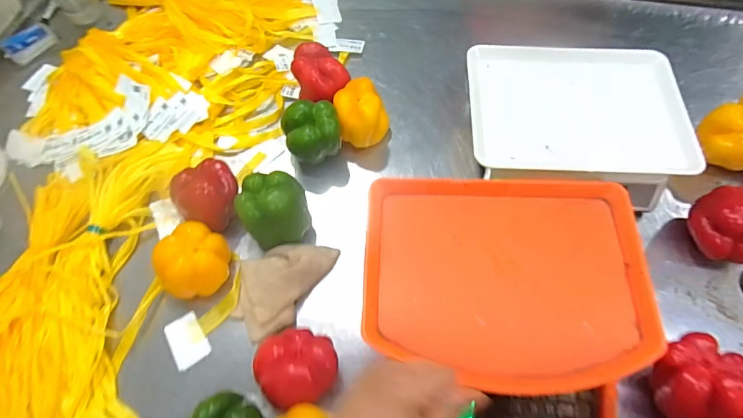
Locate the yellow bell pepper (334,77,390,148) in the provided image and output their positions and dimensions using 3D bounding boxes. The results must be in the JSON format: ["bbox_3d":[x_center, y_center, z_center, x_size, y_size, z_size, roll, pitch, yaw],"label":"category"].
[{"bbox_3d":[-0.013,-0.139,0.648,0.075,0.081,0.070,-5,62,0],"label":"yellow bell pepper"}]

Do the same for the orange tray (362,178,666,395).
[{"bbox_3d":[0.138,0.066,0.463,0.283,0.025,0.225,0,62,2],"label":"orange tray"}]

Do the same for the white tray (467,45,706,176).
[{"bbox_3d":[0.276,-0.140,0.595,0.277,0.019,0.210,2,63,3],"label":"white tray"}]

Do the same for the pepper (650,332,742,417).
[{"bbox_3d":[0.347,0.186,0.470,0.079,0.091,0.091,-5,62,0],"label":"pepper"}]

